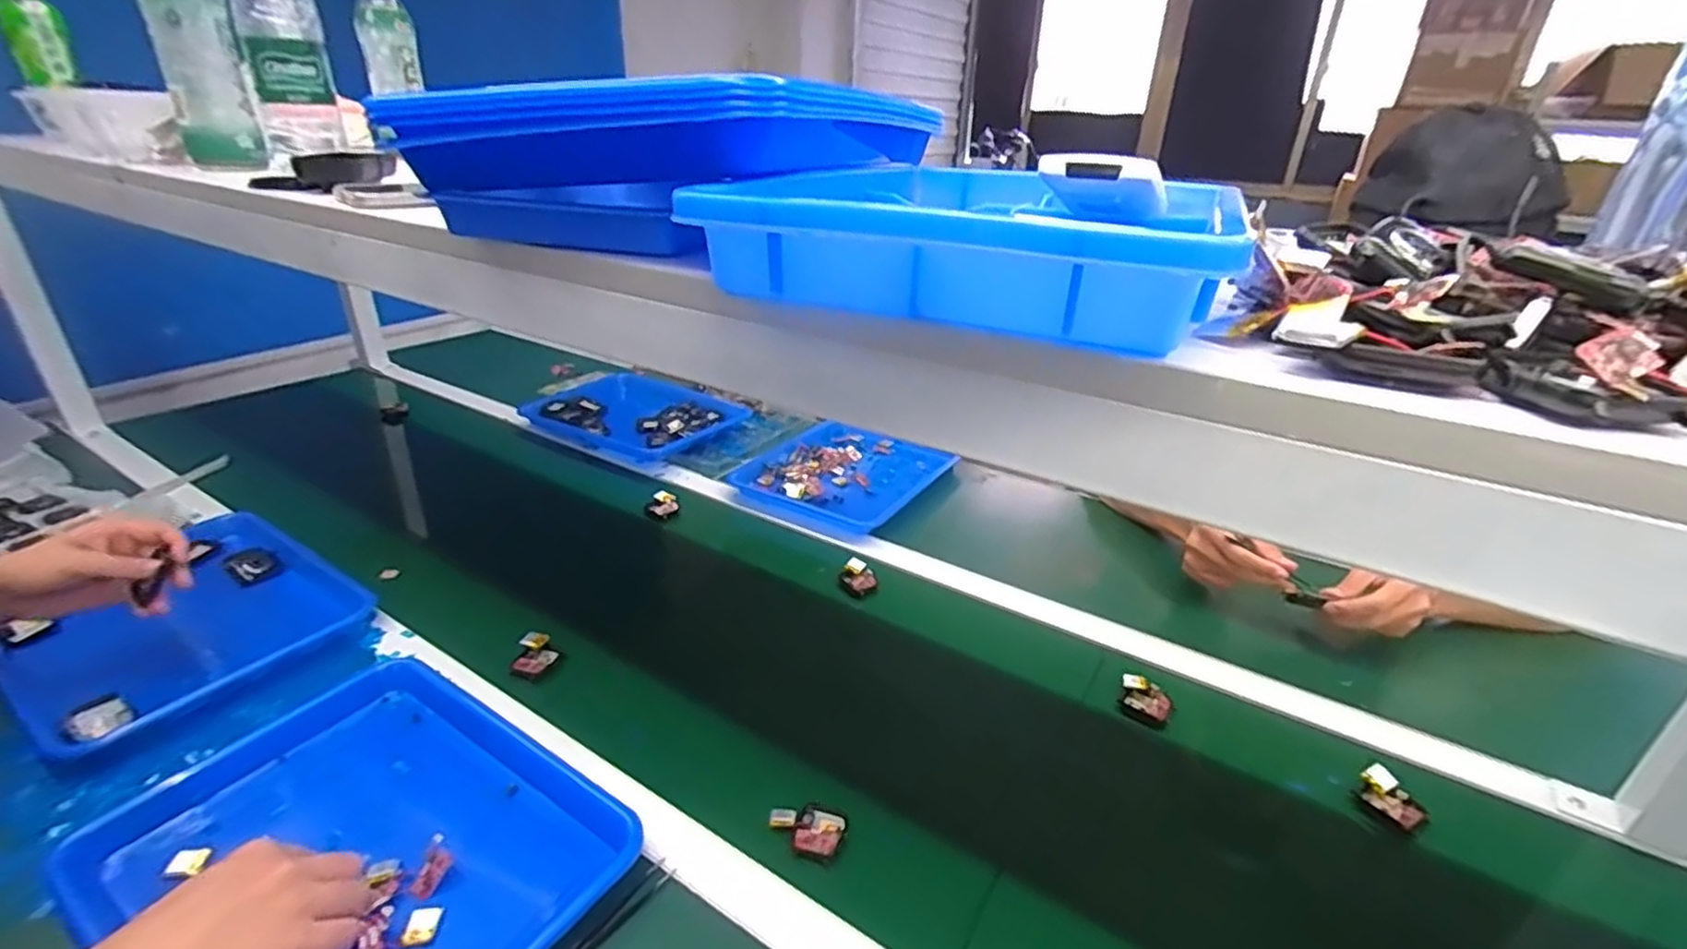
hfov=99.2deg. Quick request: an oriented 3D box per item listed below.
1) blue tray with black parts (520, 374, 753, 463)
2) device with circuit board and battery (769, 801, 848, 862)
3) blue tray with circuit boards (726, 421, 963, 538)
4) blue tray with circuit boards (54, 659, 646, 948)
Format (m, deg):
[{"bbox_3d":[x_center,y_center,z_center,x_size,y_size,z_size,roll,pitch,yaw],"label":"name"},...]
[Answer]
[{"bbox_3d":[-0.354,-0.105,1.239,0.336,0.038,0.235,13,30,22],"label":"blue tray with black parts"},{"bbox_3d":[-0.029,0.271,0.554,0.058,0.008,0.042,12,29,20],"label":"device with circuit board and battery"},{"bbox_3d":[0.013,-0.010,1.101,0.256,0.032,0.297,18,32,29],"label":"blue tray with circuit boards"},{"bbox_3d":[-0.339,0.268,0.509,0.334,0.039,0.251,18,31,29],"label":"blue tray with circuit boards"}]

